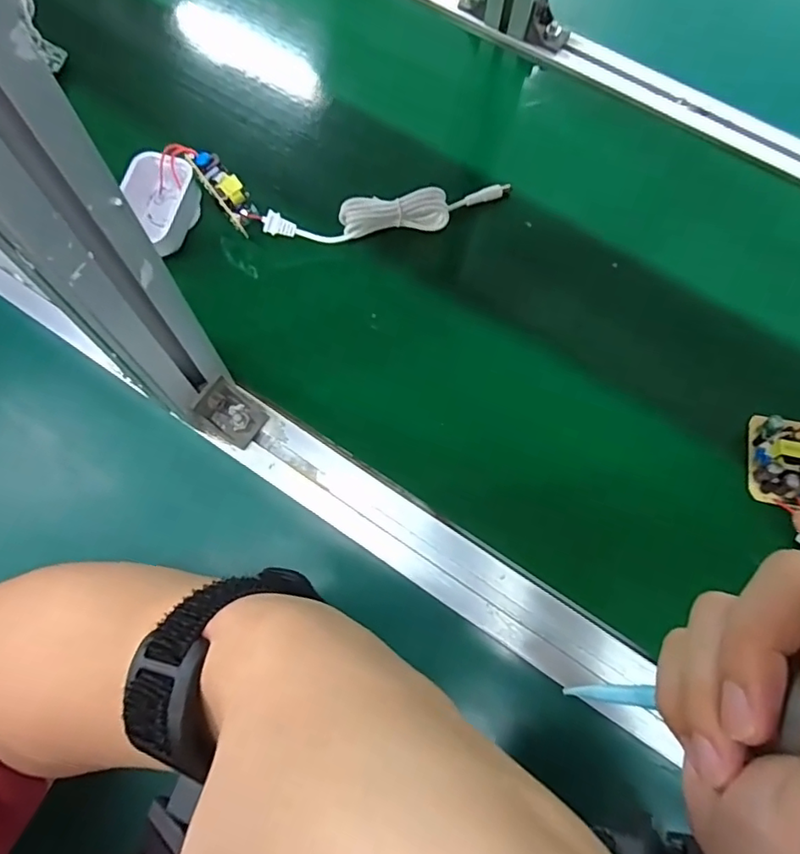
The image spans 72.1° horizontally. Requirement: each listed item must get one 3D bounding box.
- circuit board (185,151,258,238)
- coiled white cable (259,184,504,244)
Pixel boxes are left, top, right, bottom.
[{"bbox_3d":[-0.123,-0.166,0.389,0.023,0.018,0.060,-46,121,-15],"label":"circuit board"},{"bbox_3d":[-0.005,-0.160,0.409,0.185,0.020,0.025,-13,71,-6],"label":"coiled white cable"}]

